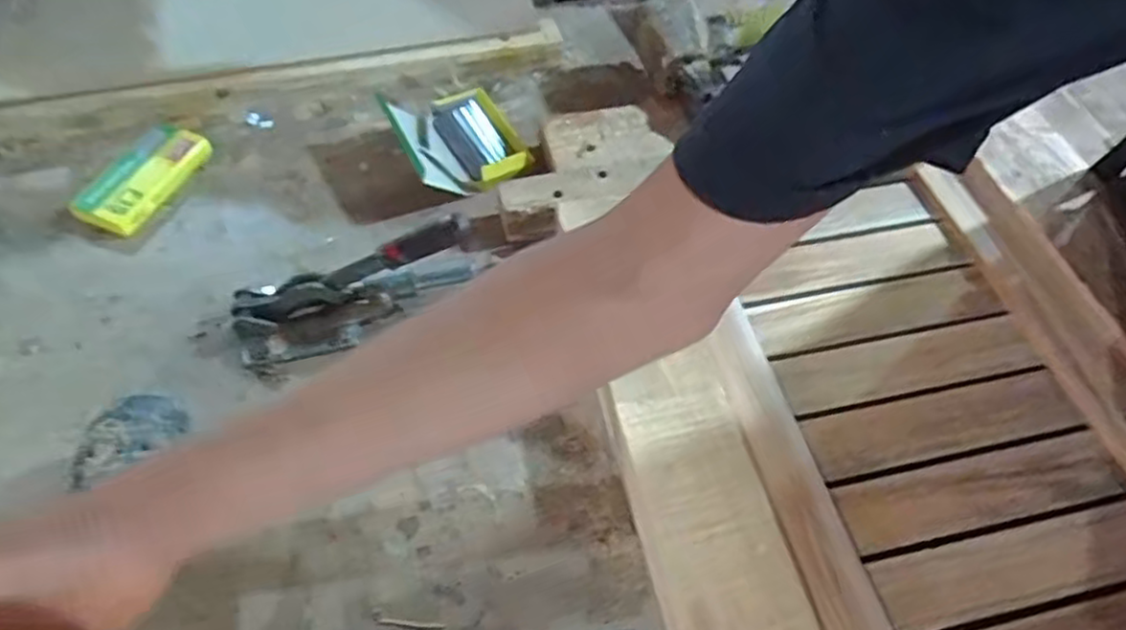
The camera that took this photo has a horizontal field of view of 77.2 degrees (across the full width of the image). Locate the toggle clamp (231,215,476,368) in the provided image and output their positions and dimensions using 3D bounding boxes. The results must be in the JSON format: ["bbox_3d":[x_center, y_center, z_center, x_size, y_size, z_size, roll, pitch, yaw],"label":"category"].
[{"bbox_3d":[-0.165,-0.032,0.547,0.188,0.112,0.069,-13,56,-10],"label":"toggle clamp"}]

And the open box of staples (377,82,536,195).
[{"bbox_3d":[-0.099,-0.176,0.676,0.109,0.032,0.147,-19,57,-14],"label":"open box of staples"}]

